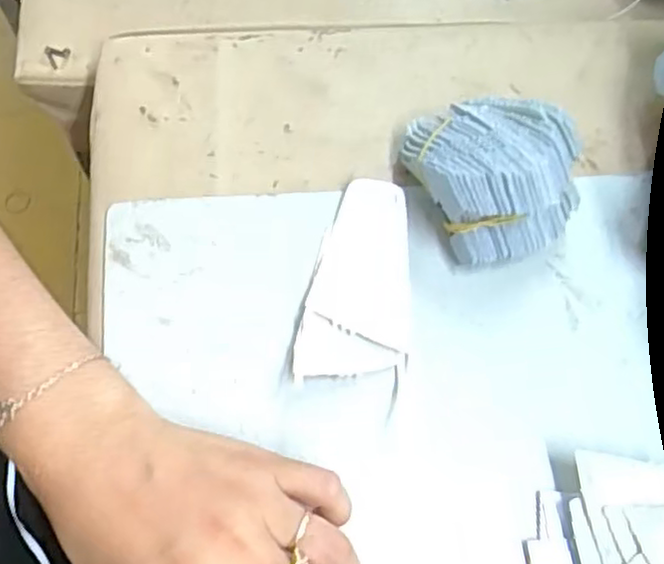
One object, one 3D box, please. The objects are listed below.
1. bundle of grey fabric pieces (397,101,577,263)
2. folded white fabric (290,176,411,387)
[{"bbox_3d":[0.081,-0.059,0.352,0.070,0.052,0.092,-26,72,-13],"label":"bundle of grey fabric pieces"},{"bbox_3d":[0.016,-0.001,0.346,0.050,0.010,0.108,12,68,2],"label":"folded white fabric"}]

